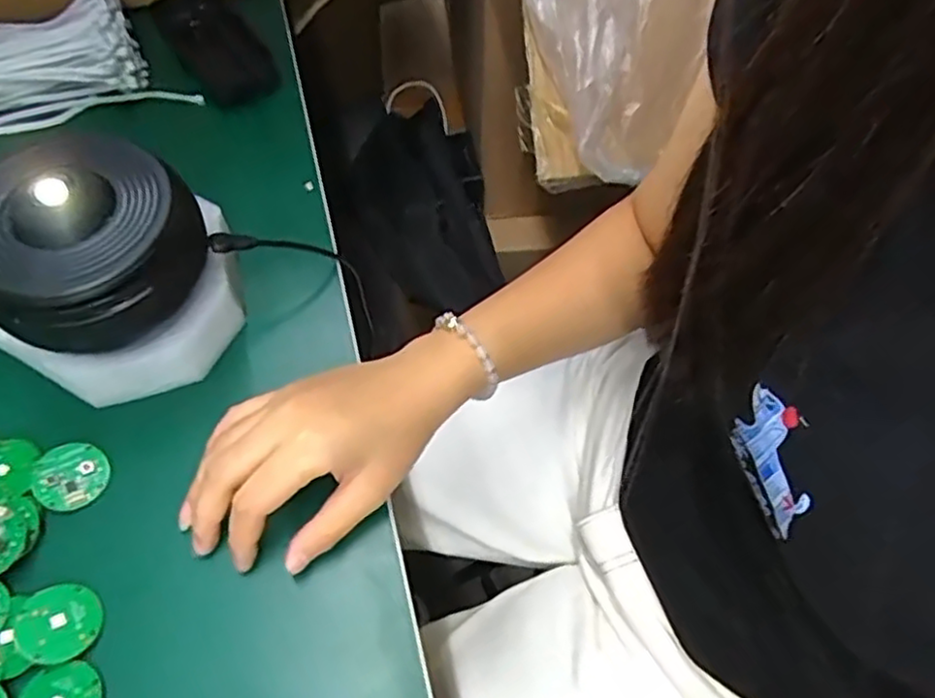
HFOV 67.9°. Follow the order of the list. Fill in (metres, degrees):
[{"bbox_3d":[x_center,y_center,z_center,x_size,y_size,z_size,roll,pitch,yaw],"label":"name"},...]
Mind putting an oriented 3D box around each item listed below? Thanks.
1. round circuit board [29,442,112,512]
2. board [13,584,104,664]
[{"bbox_3d":[-0.204,0.065,0.357,0.035,0.004,0.035,5,62,-10],"label":"round circuit board"},{"bbox_3d":[-0.187,0.125,0.318,0.034,0.006,0.034,0,60,0],"label":"board"}]

